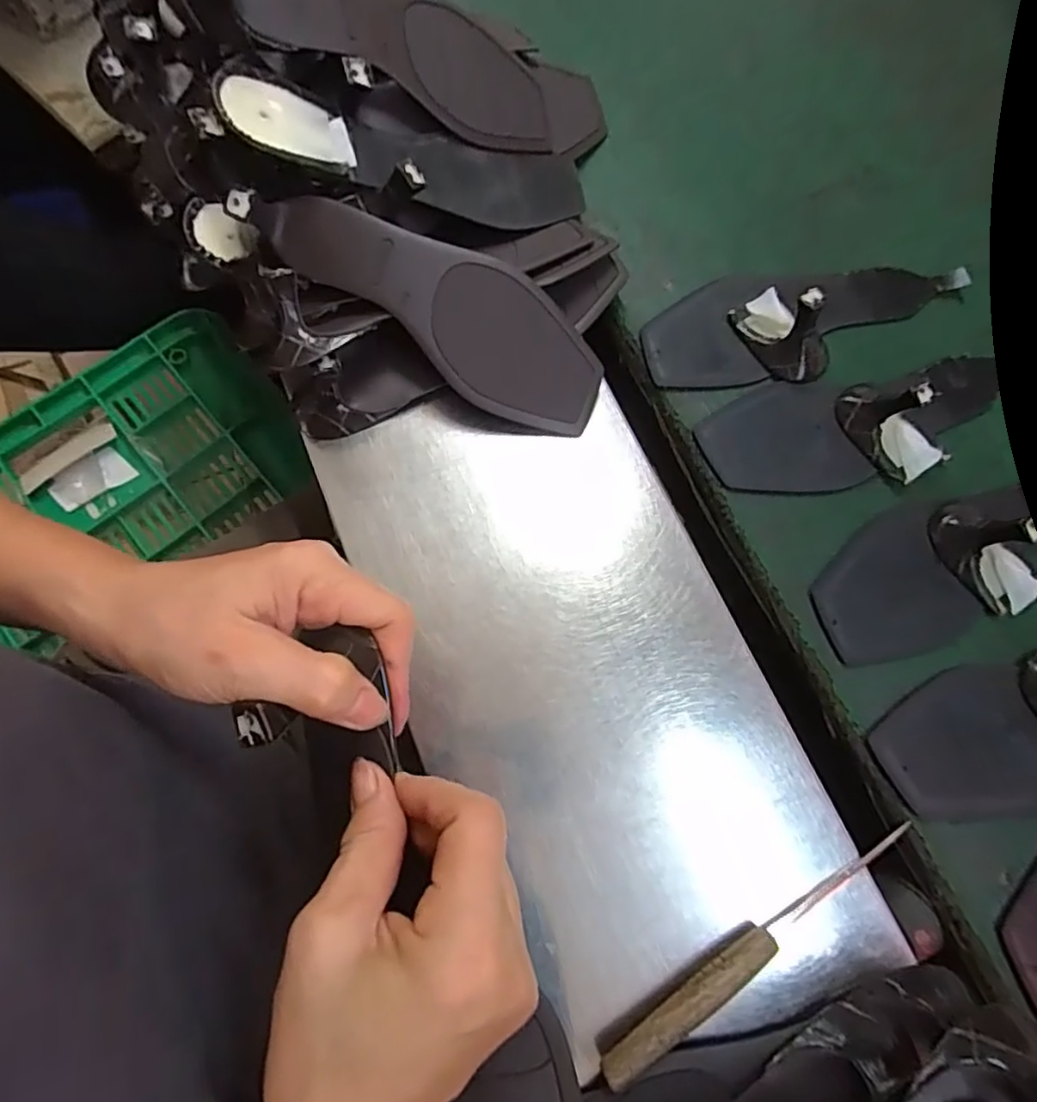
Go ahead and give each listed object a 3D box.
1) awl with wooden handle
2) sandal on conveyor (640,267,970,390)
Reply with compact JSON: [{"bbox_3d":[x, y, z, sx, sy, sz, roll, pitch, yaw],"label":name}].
[{"bbox_3d":[0.121,0.192,0.304,0.193,0.022,0.016,-31,76,-10],"label":"awl with wooden handle"},{"bbox_3d":[0.210,-0.170,0.424,0.245,0.044,0.092,-6,73,-3],"label":"sandal on conveyor"}]

